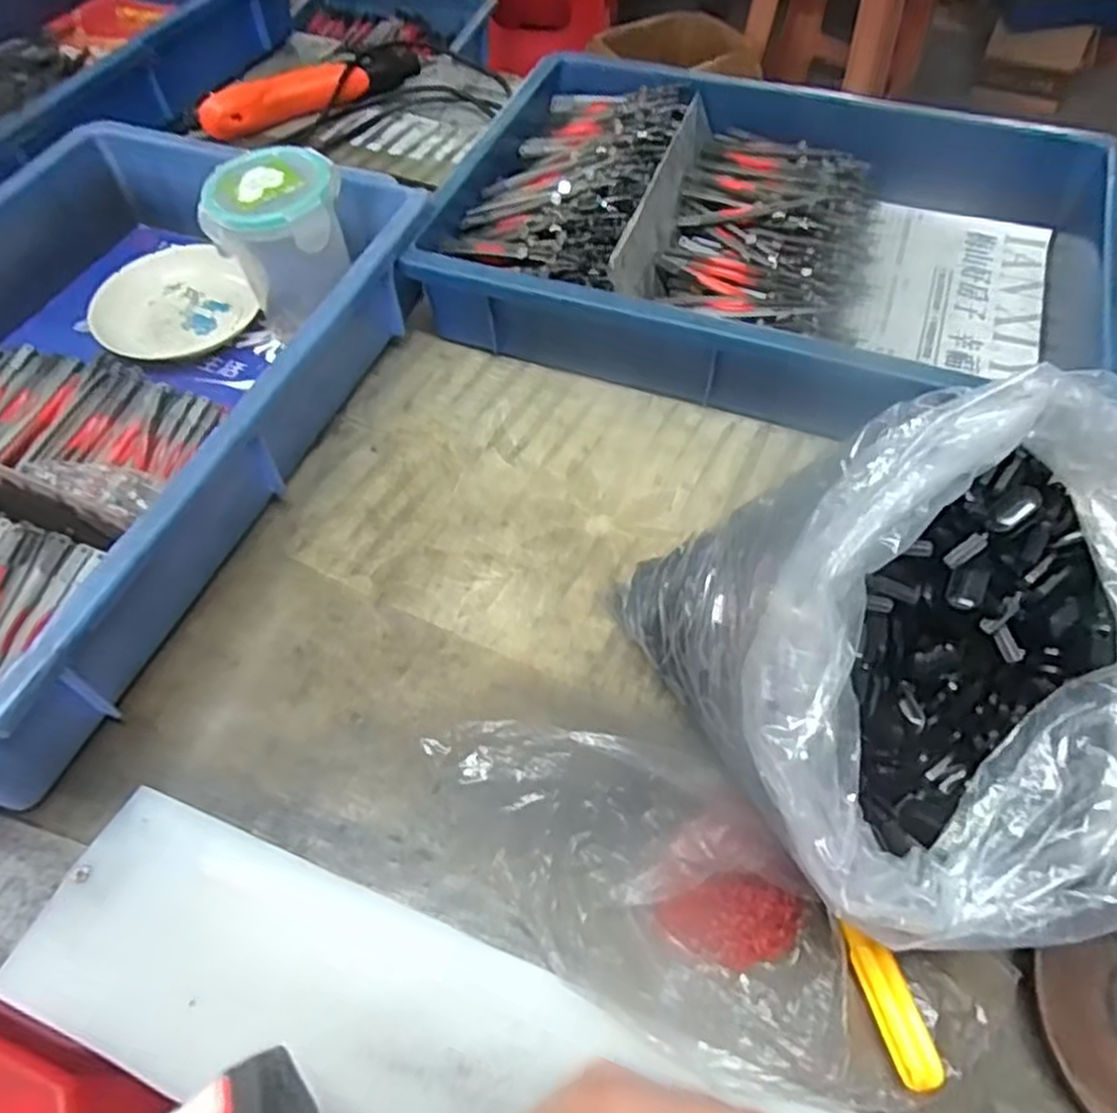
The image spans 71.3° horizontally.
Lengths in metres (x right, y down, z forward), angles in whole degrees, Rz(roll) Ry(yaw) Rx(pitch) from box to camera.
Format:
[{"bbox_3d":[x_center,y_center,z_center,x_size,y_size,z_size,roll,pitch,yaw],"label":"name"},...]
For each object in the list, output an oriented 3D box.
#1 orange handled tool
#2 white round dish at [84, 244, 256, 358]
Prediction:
[{"bbox_3d":[-0.223,-0.426,0.707,0.204,0.031,0.048,-34,61,-20],"label":"orange handled tool"},{"bbox_3d":[-0.274,-0.179,0.553,0.105,0.013,0.109,-1,56,1],"label":"white round dish"}]

